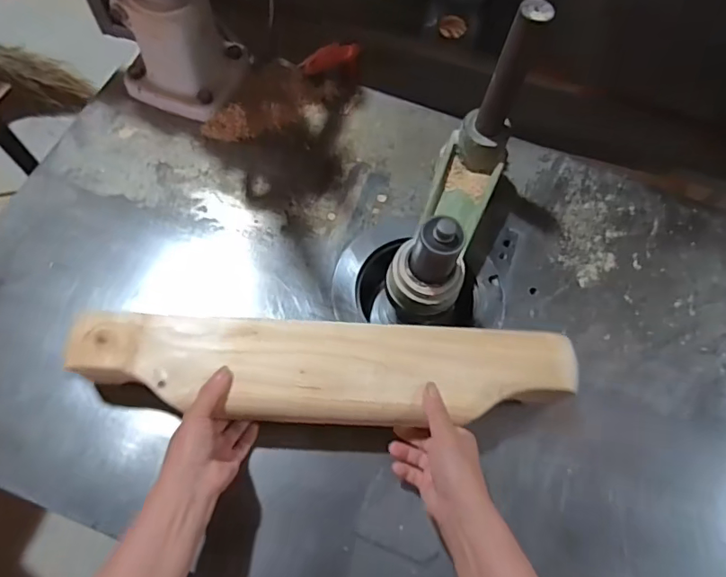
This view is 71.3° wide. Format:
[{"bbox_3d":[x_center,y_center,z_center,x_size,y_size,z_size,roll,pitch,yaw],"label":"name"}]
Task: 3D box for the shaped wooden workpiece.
[{"bbox_3d":[-0.031,0.084,0.513,0.501,0.026,0.097,3,68,-4],"label":"shaped wooden workpiece"}]

